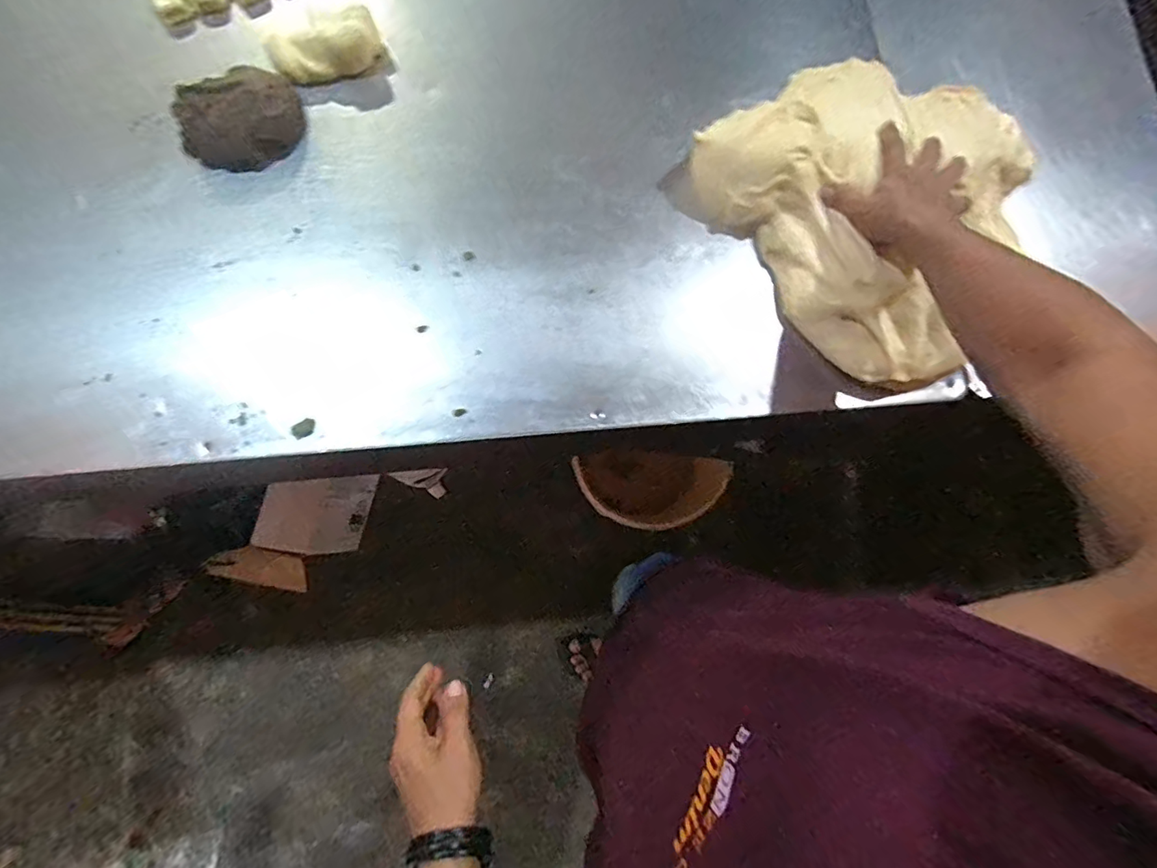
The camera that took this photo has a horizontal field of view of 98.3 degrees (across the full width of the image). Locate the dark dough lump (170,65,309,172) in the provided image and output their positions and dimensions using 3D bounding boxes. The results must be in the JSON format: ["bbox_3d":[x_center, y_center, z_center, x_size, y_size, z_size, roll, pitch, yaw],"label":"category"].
[{"bbox_3d":[-0.382,-0.363,0.566,0.094,0.056,0.140,41,80,7],"label":"dark dough lump"}]

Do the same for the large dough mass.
[{"bbox_3d":[0.342,-0.270,0.559,0.345,0.074,0.365,-39,82,-9],"label":"large dough mass"}]

